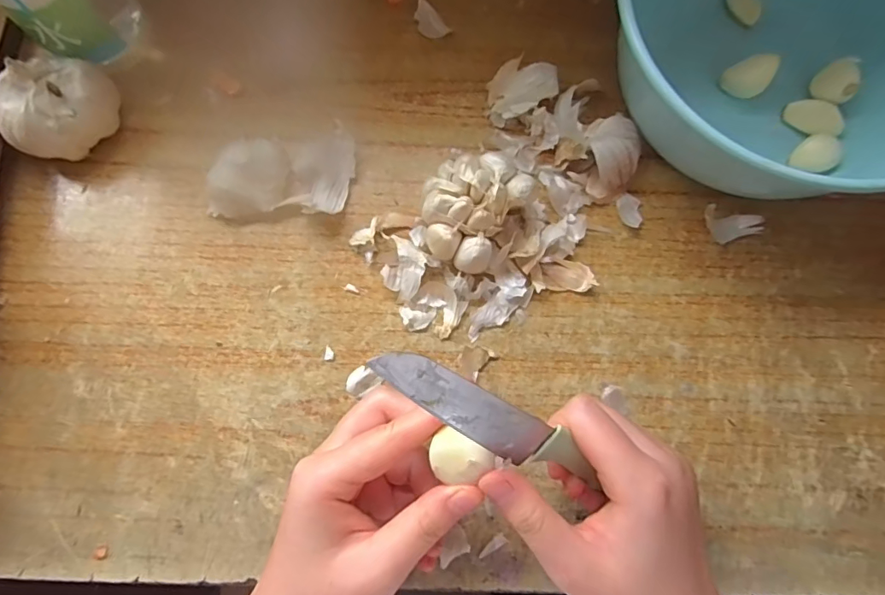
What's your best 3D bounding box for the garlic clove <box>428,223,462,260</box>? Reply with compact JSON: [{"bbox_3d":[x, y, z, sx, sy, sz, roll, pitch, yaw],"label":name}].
[{"bbox_3d":[0.000,-0.030,0.276,0.019,0.022,0.016,21,79,3],"label":"garlic clove"}]

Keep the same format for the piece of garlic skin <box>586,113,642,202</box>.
[{"bbox_3d":[0.099,-0.082,0.292,0.027,0.023,0.045,-2,79,-1],"label":"piece of garlic skin"}]

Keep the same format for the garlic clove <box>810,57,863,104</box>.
[{"bbox_3d":[0.231,-0.126,0.289,0.021,0.016,0.020,0,79,-1],"label":"garlic clove"}]

